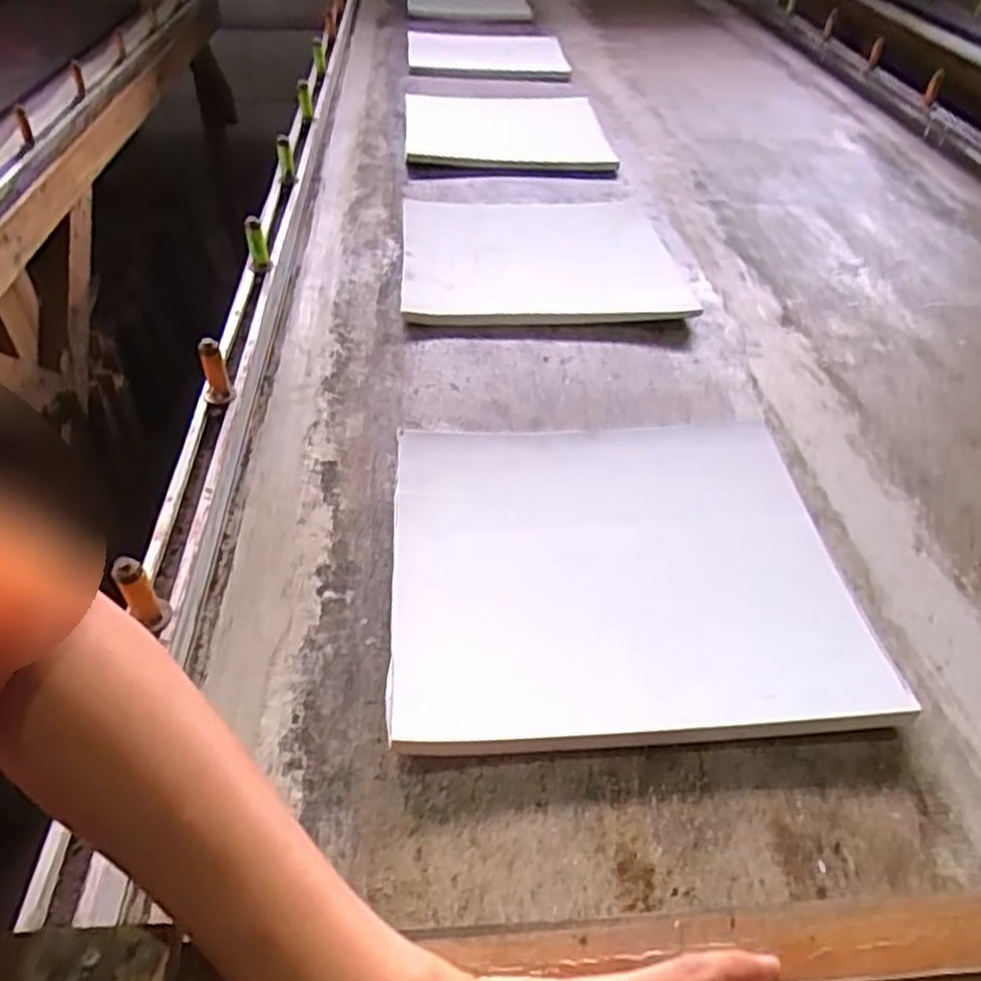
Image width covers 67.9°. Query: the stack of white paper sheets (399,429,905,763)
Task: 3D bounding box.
[{"bbox_3d":[0.075,0.044,0.446,0.265,0.032,0.227,-2,44,-5],"label":"stack of white paper sheets"}]

